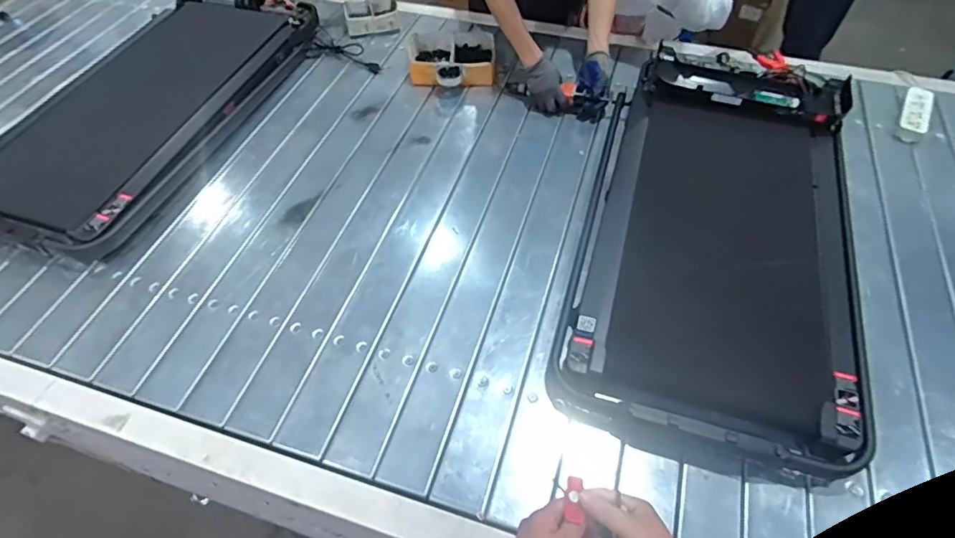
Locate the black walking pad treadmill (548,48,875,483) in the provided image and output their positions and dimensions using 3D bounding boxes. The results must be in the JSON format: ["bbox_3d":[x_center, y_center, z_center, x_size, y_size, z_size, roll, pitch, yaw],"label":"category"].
[{"bbox_3d":[0.531,-0.150,1.200,0.541,0.155,1.134,13,55,12],"label":"black walking pad treadmill"}]

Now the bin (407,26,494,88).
[{"bbox_3d":[-0.076,-0.632,1.608,0.255,0.067,0.214,-7,53,-3],"label":"bin"}]

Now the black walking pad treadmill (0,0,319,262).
[{"bbox_3d":[-0.903,-0.496,1.518,0.566,0.091,1.093,18,56,15],"label":"black walking pad treadmill"}]

